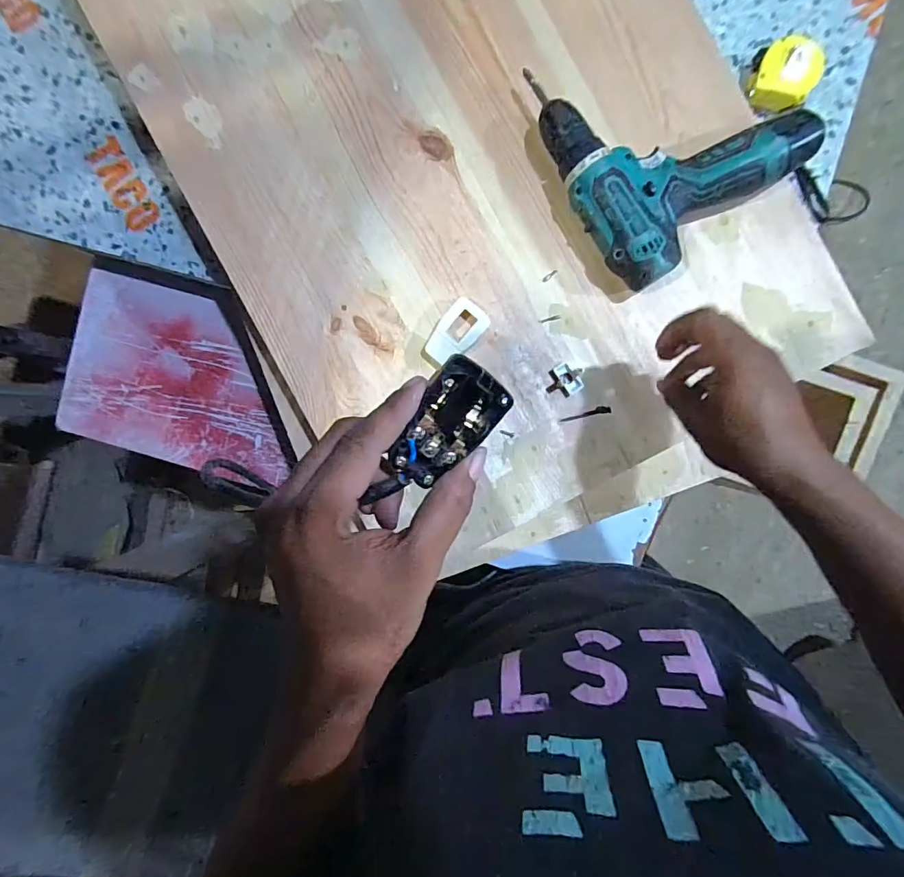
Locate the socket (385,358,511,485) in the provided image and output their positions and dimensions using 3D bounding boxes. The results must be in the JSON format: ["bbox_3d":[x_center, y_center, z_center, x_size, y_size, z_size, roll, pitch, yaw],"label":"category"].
[{"bbox_3d":[-0.001,-0.006,0.221,0.035,0.018,0.059,36,91,-1],"label":"socket"}]

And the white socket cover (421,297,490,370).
[{"bbox_3d":[0.002,-0.099,0.450,0.038,0.013,0.069,45,95,1],"label":"white socket cover"}]

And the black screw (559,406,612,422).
[{"bbox_3d":[0.128,-0.024,0.453,0.047,0.009,0.008,-11,92,4],"label":"black screw"}]

